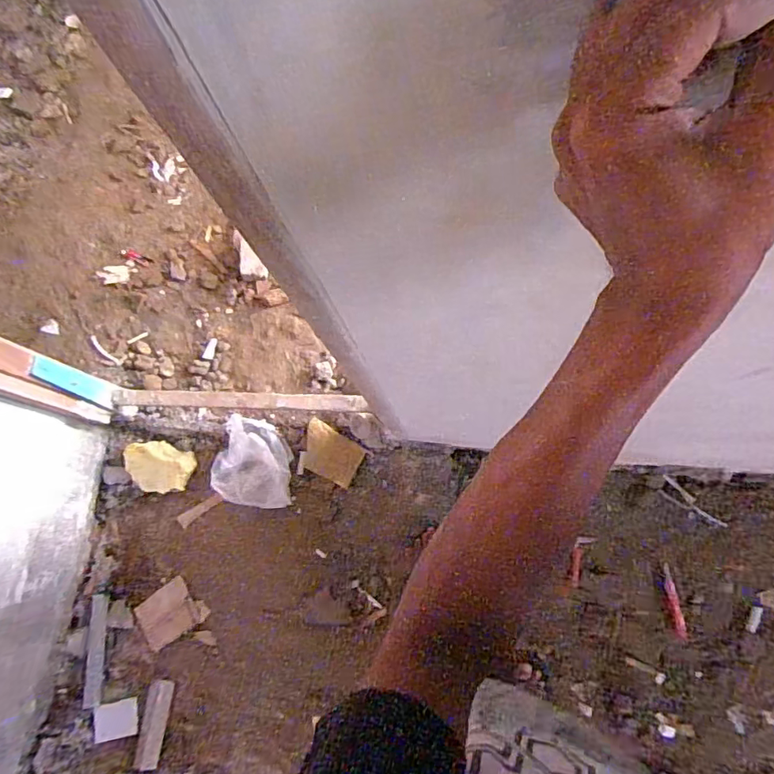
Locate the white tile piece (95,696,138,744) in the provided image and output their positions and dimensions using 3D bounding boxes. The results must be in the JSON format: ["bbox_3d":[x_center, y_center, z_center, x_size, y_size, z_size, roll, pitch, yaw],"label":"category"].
[{"bbox_3d":[-0.651,0.803,1.288,0.091,0.015,0.079,-2,69,-26],"label":"white tile piece"}]

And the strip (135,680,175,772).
[{"bbox_3d":[-0.564,0.814,1.290,0.055,0.019,0.190,7,75,2],"label":"strip"}]

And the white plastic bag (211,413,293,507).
[{"bbox_3d":[-0.363,0.206,1.451,0.205,0.071,0.230,6,76,9],"label":"white plastic bag"}]

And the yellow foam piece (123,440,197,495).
[{"bbox_3d":[-0.620,0.215,1.446,0.171,0.086,0.135,18,78,12],"label":"yellow foam piece"}]

